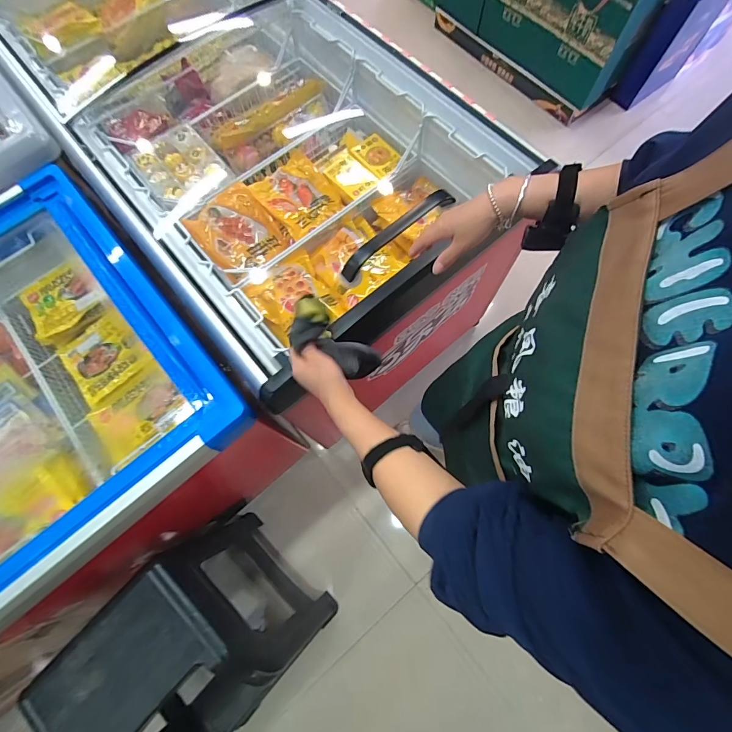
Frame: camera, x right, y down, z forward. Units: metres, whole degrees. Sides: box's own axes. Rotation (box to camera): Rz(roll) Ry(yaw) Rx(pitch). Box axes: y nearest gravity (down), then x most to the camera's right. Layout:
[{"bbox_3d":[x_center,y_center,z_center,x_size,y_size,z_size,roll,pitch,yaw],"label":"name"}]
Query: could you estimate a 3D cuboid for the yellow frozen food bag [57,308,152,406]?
[{"bbox_3d":[-0.613,-0.020,0.891,0.195,0.038,0.172,-38,74,-10],"label":"yellow frozen food bag"}]

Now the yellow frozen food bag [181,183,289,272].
[{"bbox_3d":[-0.340,-0.356,1.005,0.199,0.031,0.205,-40,98,-7],"label":"yellow frozen food bag"}]

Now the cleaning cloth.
[{"bbox_3d":[-0.043,-0.034,0.635,0.061,0.215,0.076,1,68,36],"label":"cleaning cloth"}]

